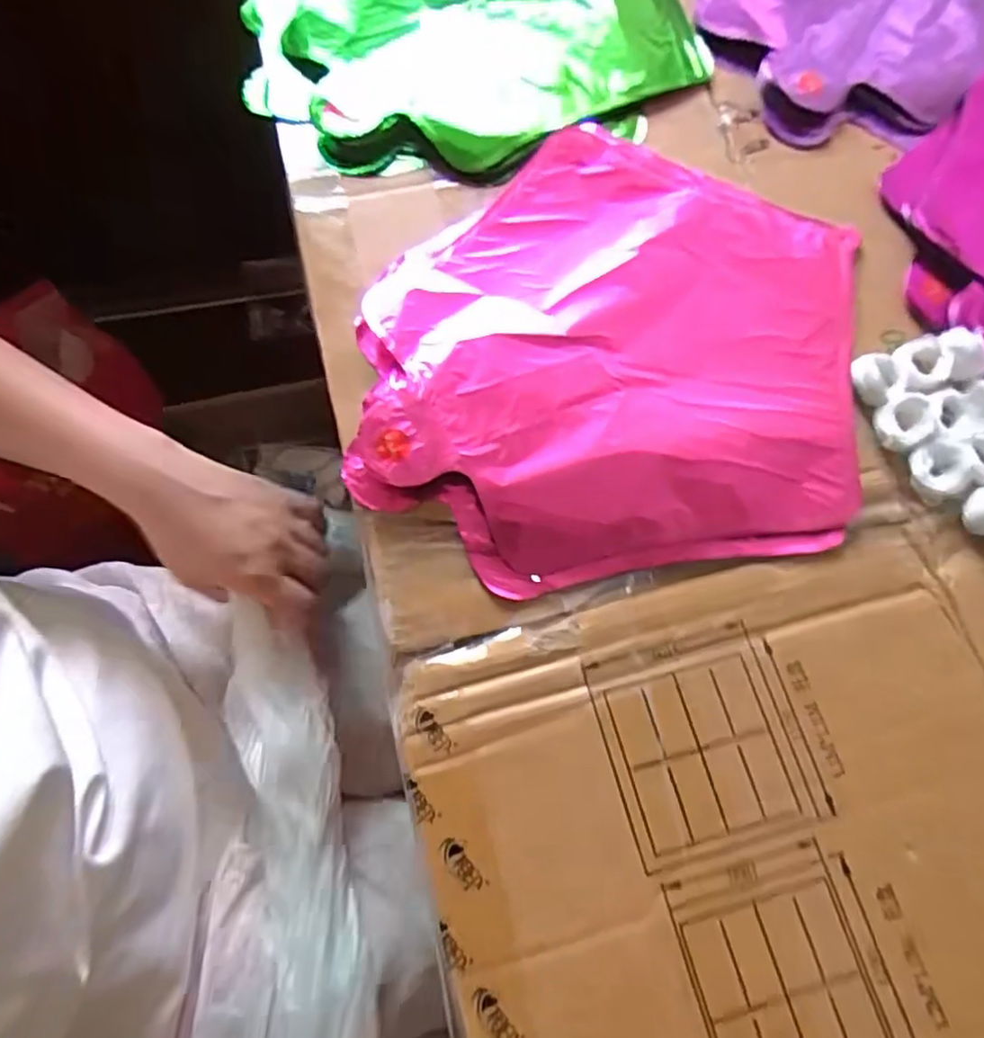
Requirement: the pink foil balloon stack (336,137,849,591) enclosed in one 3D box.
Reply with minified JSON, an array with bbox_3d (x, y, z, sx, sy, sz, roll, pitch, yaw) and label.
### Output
[{"bbox_3d":[0.061,-0.084,0.324,0.231,0.015,0.242,10,71,1],"label":"pink foil balloon stack"}]

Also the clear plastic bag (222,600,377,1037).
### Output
[{"bbox_3d":[-0.115,0.226,0.403,0.065,0.049,0.342,-9,83,-5],"label":"clear plastic bag"}]

